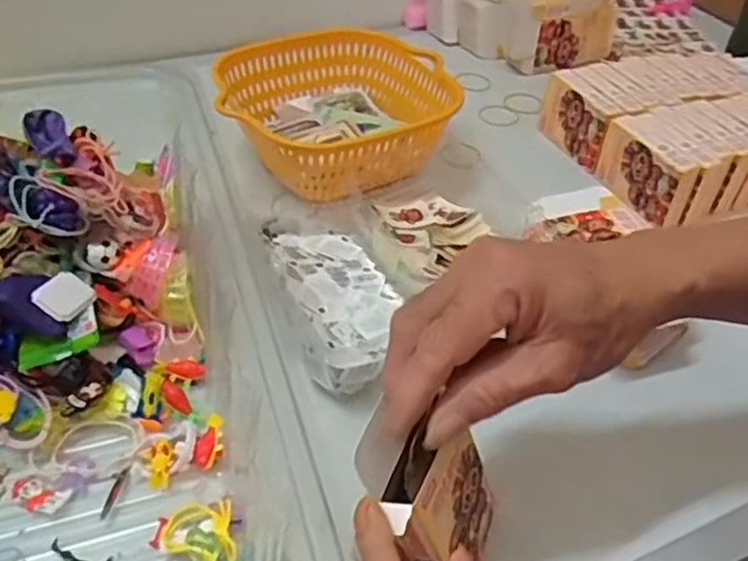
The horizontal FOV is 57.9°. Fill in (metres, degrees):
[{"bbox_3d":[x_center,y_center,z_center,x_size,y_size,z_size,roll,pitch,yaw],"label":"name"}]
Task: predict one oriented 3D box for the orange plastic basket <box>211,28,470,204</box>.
[{"bbox_3d":[-0.036,-0.157,0.642,0.203,0.088,0.225,-7,44,-11],"label":"orange plastic basket"}]

